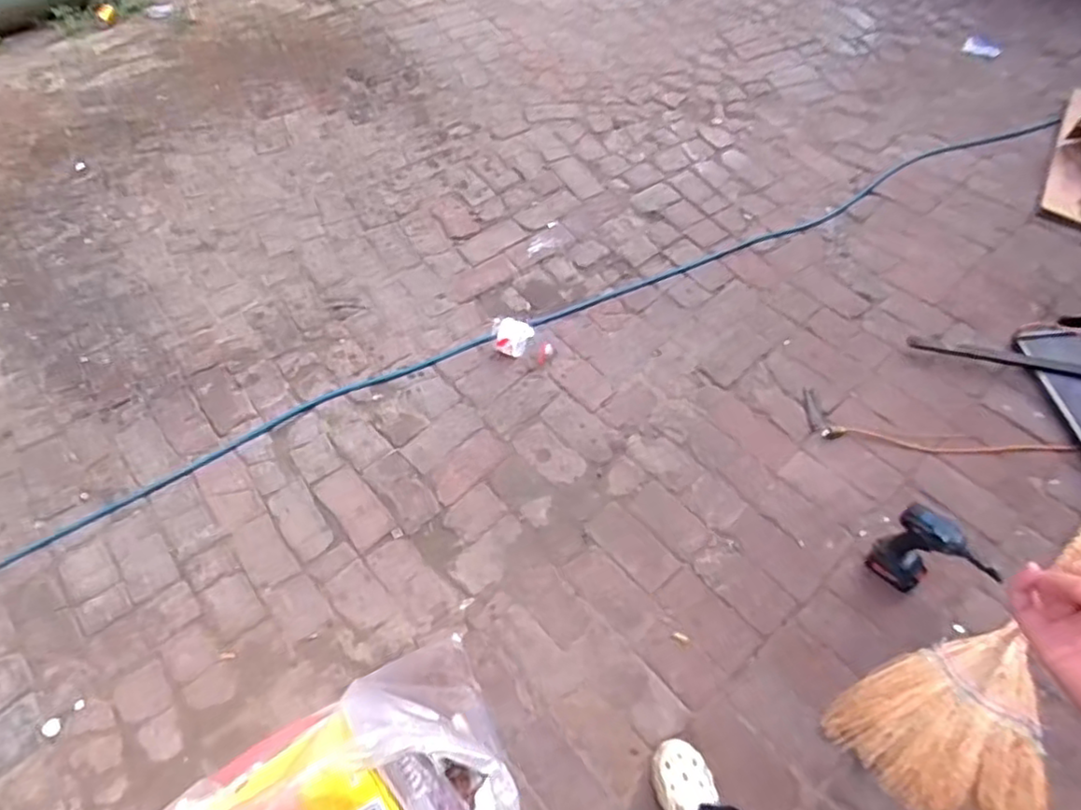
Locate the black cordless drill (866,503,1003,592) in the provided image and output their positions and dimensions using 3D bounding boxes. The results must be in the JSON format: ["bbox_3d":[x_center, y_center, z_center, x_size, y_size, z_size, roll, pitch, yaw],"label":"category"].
[{"bbox_3d":[0.849,0.322,1.413,0.200,0.255,0.074,27,60,18],"label":"black cordless drill"}]

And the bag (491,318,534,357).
[{"bbox_3d":[-0.080,-0.198,1.896,0.118,0.083,0.095,3,55,3],"label":"bag"}]

